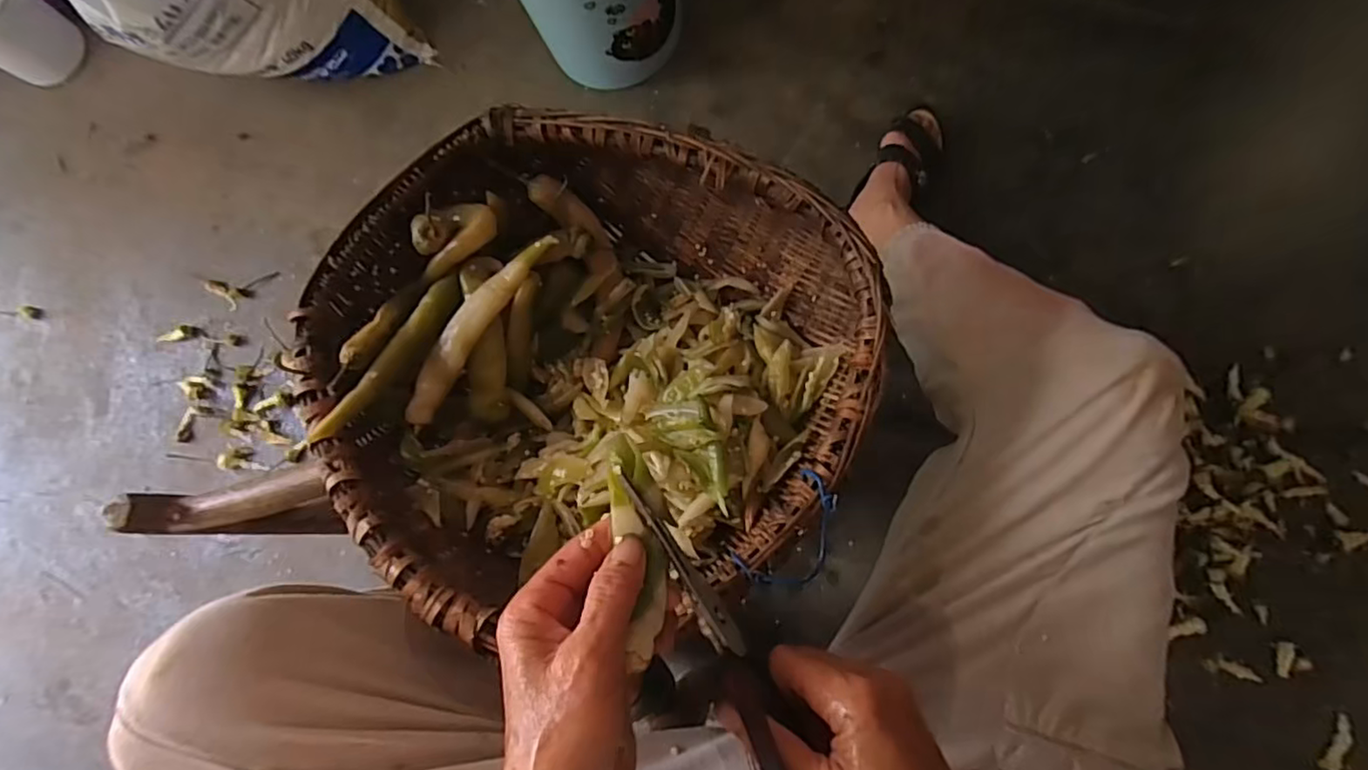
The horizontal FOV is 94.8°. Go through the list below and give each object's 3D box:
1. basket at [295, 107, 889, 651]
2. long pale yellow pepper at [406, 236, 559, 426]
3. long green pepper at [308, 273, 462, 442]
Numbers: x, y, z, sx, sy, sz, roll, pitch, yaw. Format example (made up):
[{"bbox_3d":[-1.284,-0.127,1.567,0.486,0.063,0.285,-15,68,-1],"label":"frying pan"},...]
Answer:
[{"bbox_3d":[-0.061,-0.025,0.448,0.348,0.106,0.337,-1,81,5],"label":"basket"},{"bbox_3d":[-0.149,-0.044,0.444,0.027,0.028,0.157,35,82,8],"label":"long pale yellow pepper"},{"bbox_3d":[-0.200,-0.020,0.429,0.025,0.018,0.142,26,61,6],"label":"long green pepper"}]

